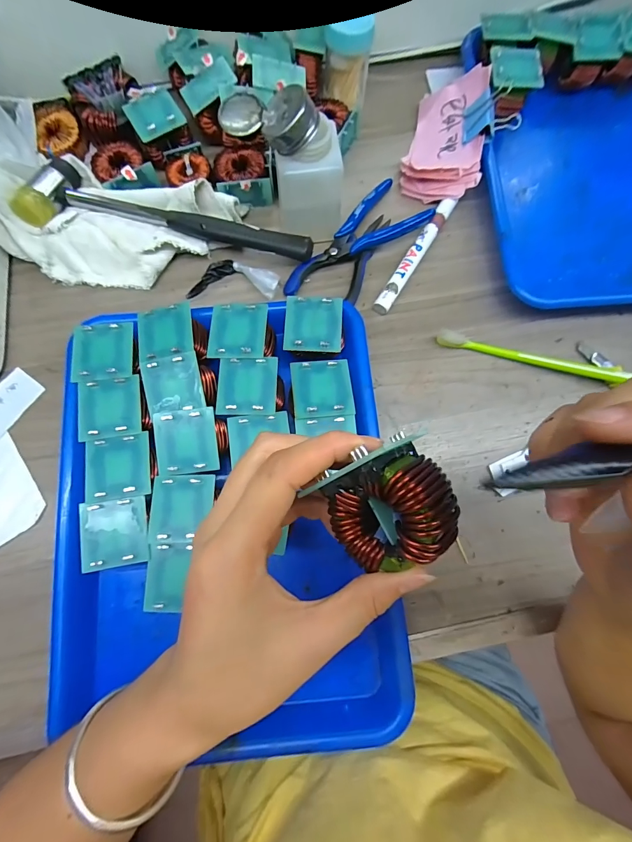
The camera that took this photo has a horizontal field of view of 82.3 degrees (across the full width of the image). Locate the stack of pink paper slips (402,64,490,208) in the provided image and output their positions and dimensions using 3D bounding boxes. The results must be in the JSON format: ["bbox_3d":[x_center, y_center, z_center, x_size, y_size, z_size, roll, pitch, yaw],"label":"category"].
[{"bbox_3d":[0.127,-0.282,0.359,0.073,0.023,0.125,5,80,32],"label":"stack of pink paper slips"}]

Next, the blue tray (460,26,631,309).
[{"bbox_3d":[0.292,-0.237,0.367,0.256,0.044,0.280,-2,78,-1],"label":"blue tray"}]

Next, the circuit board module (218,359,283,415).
[{"bbox_3d":[-0.051,-0.024,0.284,0.048,0.025,0.044,0,78,-1],"label":"circuit board module"}]

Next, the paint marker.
[{"bbox_3d":[0.096,-0.159,0.348,0.015,0.014,0.138,32,79,6],"label":"paint marker"}]

